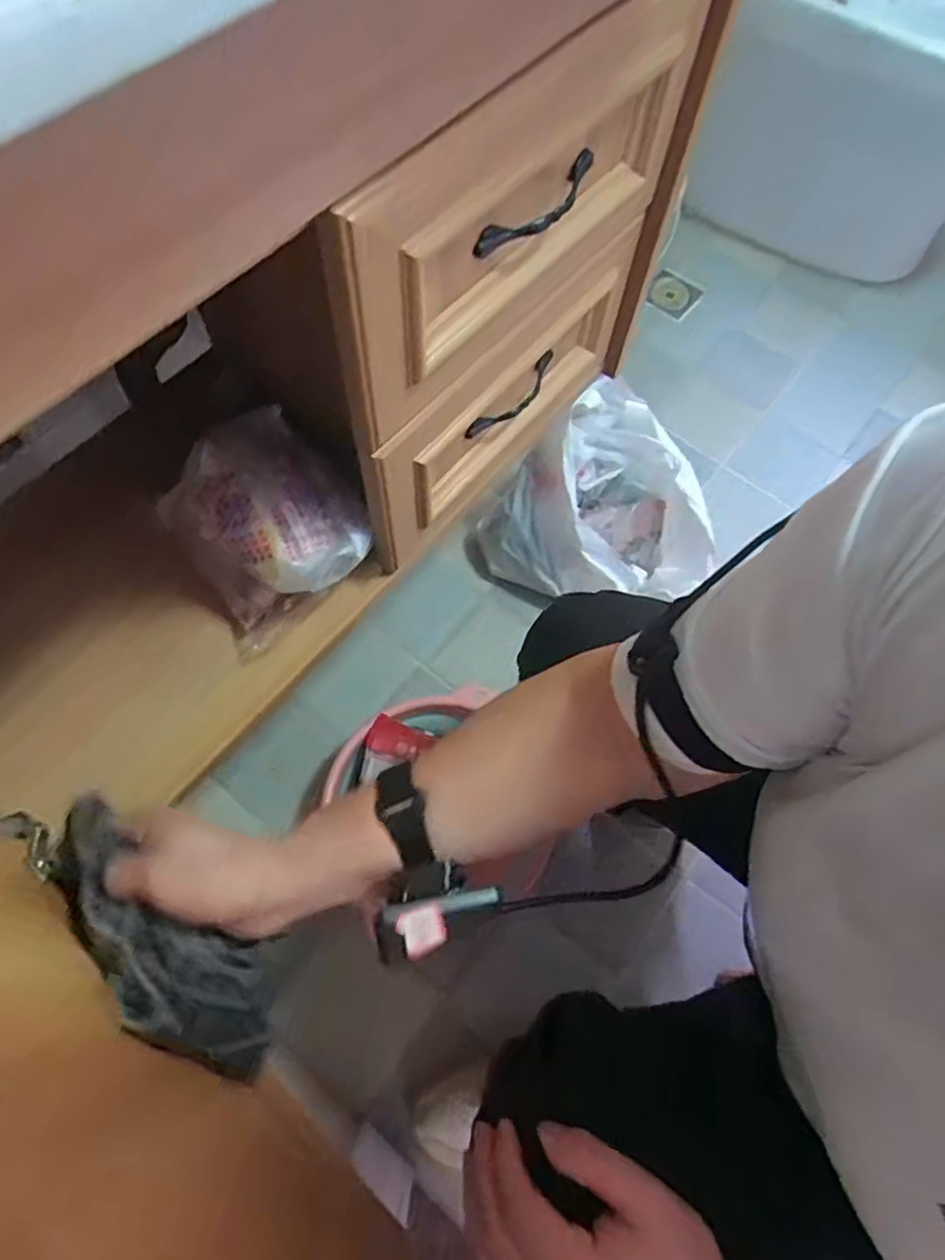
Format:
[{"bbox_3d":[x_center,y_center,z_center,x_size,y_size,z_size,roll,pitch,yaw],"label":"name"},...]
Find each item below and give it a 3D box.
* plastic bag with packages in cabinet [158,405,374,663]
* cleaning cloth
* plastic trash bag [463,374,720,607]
[{"bbox_3d":[-0.179,-0.097,0.602,0.157,0.107,0.160,-28,72,-14],"label":"plastic bag with packages in cabinet"},{"bbox_3d":[-0.189,0.192,0.416,0.066,0.086,0.198,-40,88,-18],"label":"cleaning cloth"},{"bbox_3d":[0.171,-0.174,0.978,0.320,0.246,0.209,13,67,2],"label":"plastic trash bag"}]

